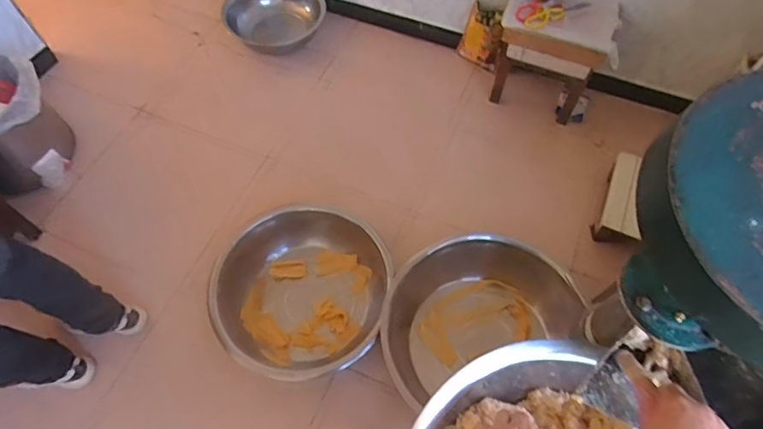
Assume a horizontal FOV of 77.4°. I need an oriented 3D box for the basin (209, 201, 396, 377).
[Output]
[{"bbox_3d":[-0.240,0.241,1.481,0.462,0.243,0.501,0,61,0],"label":"basin"}]

